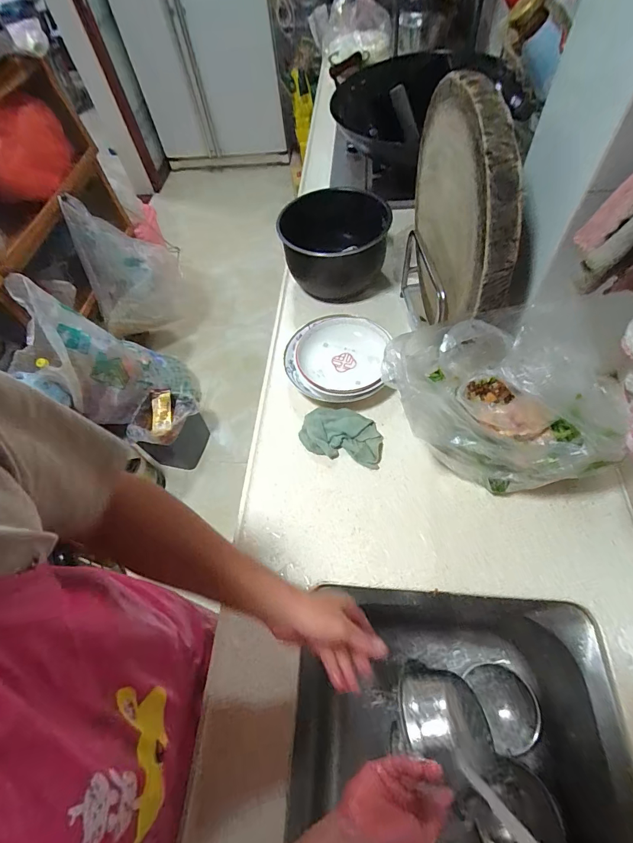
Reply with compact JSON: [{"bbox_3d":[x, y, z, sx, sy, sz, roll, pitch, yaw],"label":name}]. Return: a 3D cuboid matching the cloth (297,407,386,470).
[{"bbox_3d":[0.046,0.019,0.665,0.141,0.028,0.090,12,61,12],"label":"cloth"}]

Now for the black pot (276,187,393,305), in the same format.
[{"bbox_3d":[0.038,-0.394,0.855,0.213,0.140,0.223,-2,59,3],"label":"black pot"}]

